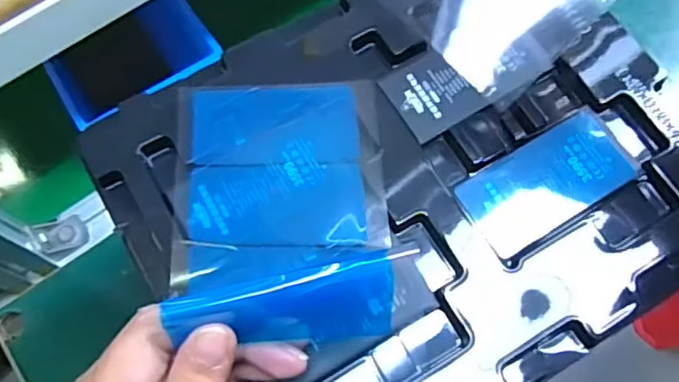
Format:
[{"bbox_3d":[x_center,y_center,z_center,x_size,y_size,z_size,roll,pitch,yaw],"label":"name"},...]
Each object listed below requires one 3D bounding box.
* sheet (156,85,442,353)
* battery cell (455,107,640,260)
[{"bbox_3d":[-0.024,-0.002,0.273,0.109,0.064,0.132,-10,69,-3],"label":"sheet"},{"bbox_3d":[0.104,-0.005,0.306,0.087,0.005,0.043,-30,72,-10],"label":"battery cell"}]

